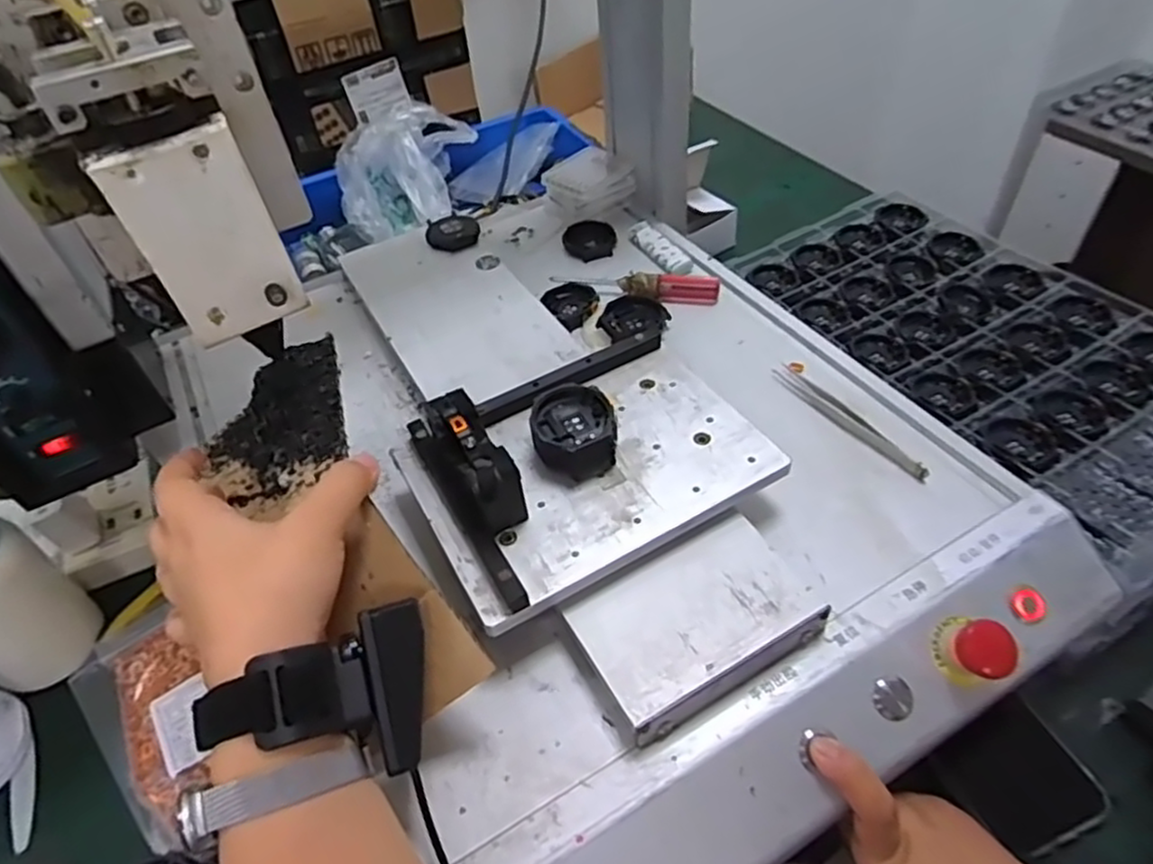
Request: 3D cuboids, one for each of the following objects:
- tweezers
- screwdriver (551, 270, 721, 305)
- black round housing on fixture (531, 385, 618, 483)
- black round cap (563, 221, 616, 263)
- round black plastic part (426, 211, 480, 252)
[{"bbox_3d":[0.182,-0.008,0.479,0.014,0.005,0.127,-26,50,-18],"label":"tweezers"},{"bbox_3d":[0.049,-0.124,0.591,0.136,0.018,0.023,8,48,12],"label":"screwdriver"},{"bbox_3d":[-0.001,0.000,0.421,0.048,0.030,0.047,-3,47,3],"label":"black round housing on fixture"},{"bbox_3d":[0.012,-0.176,0.650,0.047,0.013,0.050,-3,47,3],"label":"black round cap"},{"bbox_3d":[-0.112,-0.181,0.639,0.044,0.011,0.045,-3,47,3],"label":"round black plastic part"}]

